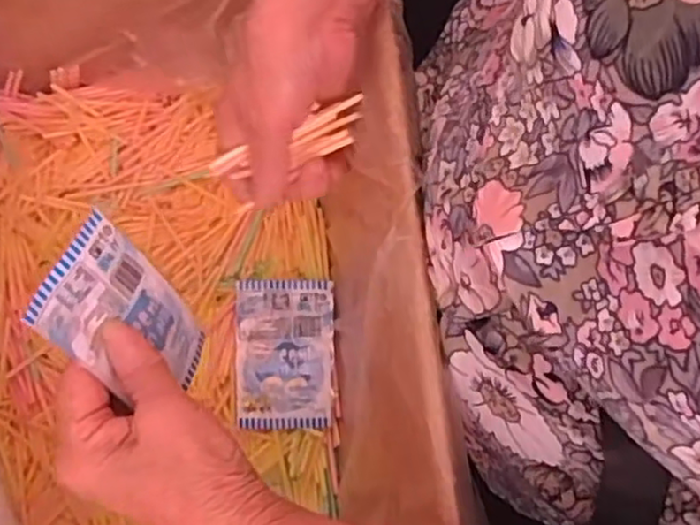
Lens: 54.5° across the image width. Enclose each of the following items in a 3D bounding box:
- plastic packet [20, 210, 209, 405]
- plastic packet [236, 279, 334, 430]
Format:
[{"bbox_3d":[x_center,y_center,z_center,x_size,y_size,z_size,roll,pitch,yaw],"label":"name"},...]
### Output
[{"bbox_3d":[-0.109,0.031,0.335,0.005,0.097,0.060,-5,46,31],"label":"plastic packet"},{"bbox_3d":[-0.047,0.066,0.496,0.069,0.014,0.105,-1,76,0],"label":"plastic packet"}]

